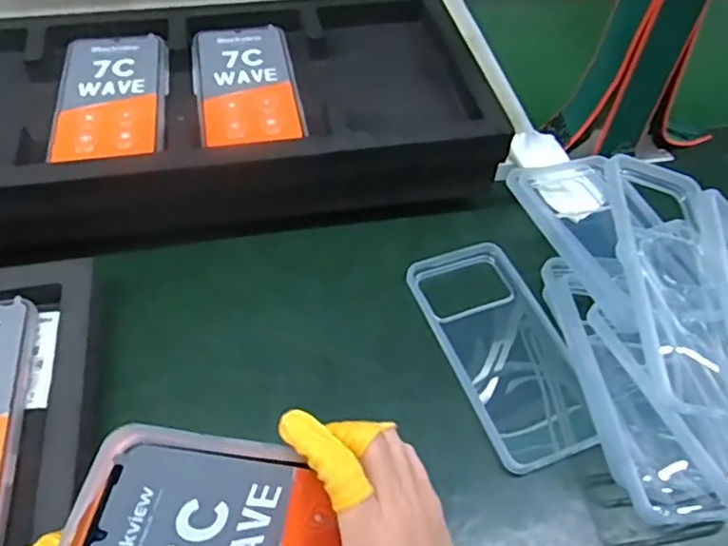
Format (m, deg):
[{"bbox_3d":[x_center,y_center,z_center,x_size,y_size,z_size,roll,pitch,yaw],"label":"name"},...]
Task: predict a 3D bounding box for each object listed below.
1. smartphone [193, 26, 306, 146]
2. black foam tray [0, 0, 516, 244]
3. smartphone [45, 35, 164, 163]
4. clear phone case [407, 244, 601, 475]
[{"bbox_3d":[-0.096,-0.154,0.493,0.078,0.005,0.162,-8,52,-9],"label":"smartphone"},{"bbox_3d":[-0.147,-0.128,0.503,0.485,0.074,0.236,-7,52,-9],"label":"black foam tray"},{"bbox_3d":[-0.197,-0.142,0.478,0.077,0.007,0.154,-7,51,-8],"label":"smartphone"},{"bbox_3d":[0.097,0.050,0.428,0.077,0.018,0.167,-16,53,-15],"label":"clear phone case"}]

